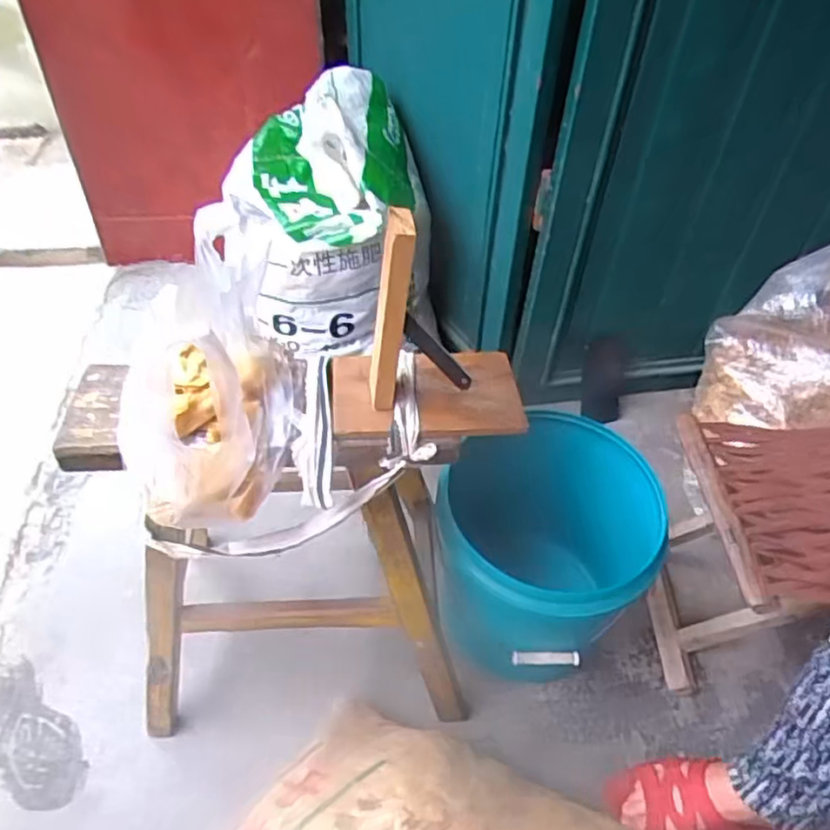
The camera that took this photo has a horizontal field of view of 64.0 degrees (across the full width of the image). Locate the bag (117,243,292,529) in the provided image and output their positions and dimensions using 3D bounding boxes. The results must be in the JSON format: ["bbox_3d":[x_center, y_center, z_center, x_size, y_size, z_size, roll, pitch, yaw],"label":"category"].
[{"bbox_3d":[-0.193,-0.042,0.596,0.157,0.137,0.239,-17,50,-17],"label":"bag"}]

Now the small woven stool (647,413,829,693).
[{"bbox_3d":[0.457,0.193,0.865,0.233,0.240,0.285,4,47,2],"label":"small woven stool"}]

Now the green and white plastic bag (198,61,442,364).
[{"bbox_3d":[-0.129,-0.316,1.076,0.321,0.361,0.314,-1,44,-4],"label":"green and white plastic bag"}]

